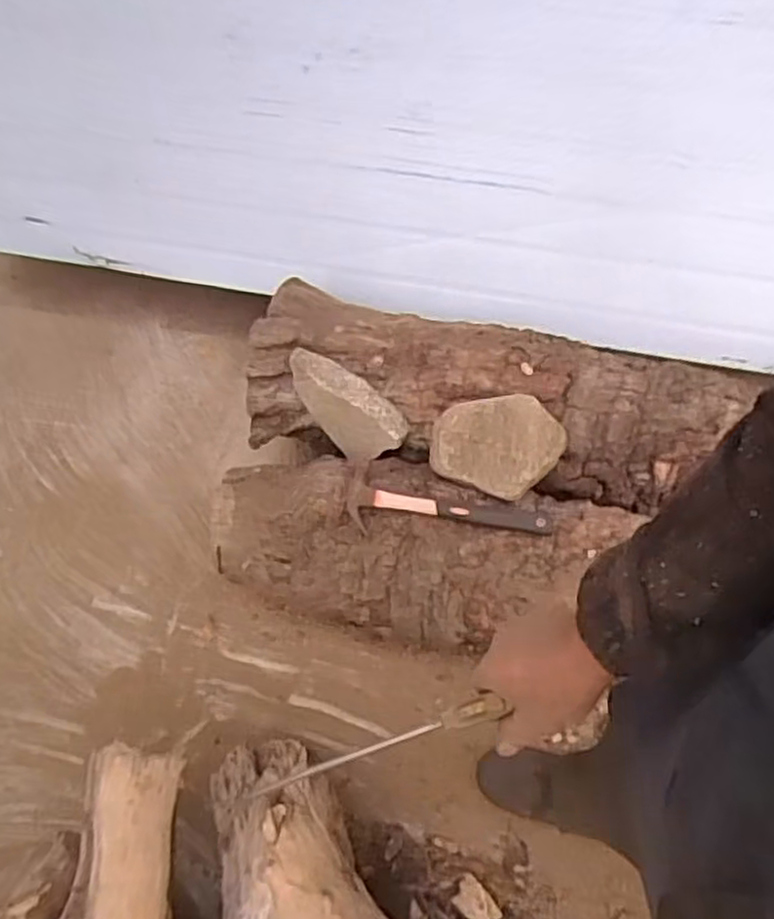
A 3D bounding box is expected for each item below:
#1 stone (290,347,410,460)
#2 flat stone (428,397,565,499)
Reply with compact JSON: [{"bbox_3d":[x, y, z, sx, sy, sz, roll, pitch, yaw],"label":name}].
[{"bbox_3d":[-0.077,-0.107,1.283,0.109,0.070,0.236,-42,90,-11],"label":"stone"},{"bbox_3d":[0.186,-0.037,1.184,0.205,0.039,0.180,17,62,14],"label":"flat stone"}]

